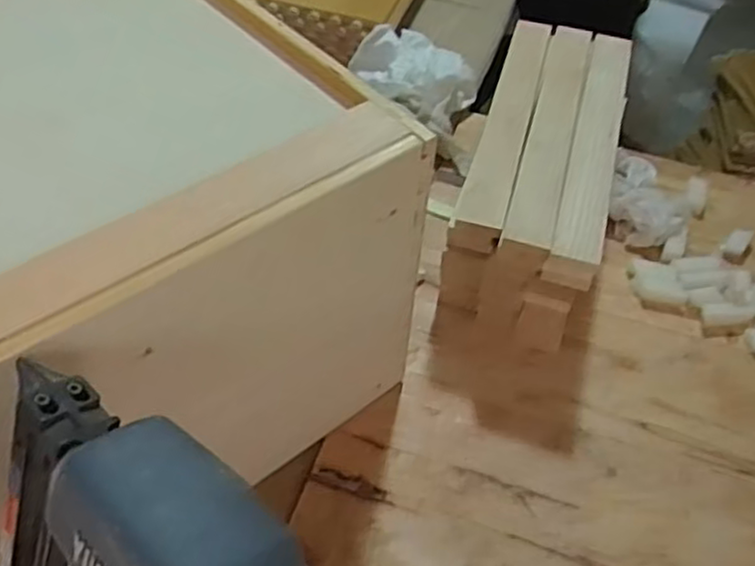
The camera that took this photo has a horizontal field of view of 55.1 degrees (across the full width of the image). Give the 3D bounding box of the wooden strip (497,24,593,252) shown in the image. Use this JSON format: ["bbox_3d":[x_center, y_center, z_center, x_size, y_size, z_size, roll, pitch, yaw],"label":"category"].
[{"bbox_3d":[0.174,-0.160,0.716,0.043,0.021,0.352,15,49,8],"label":"wooden strip"}]

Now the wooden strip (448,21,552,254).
[{"bbox_3d":[0.136,-0.169,0.734,0.051,0.031,0.355,5,49,22],"label":"wooden strip"}]

